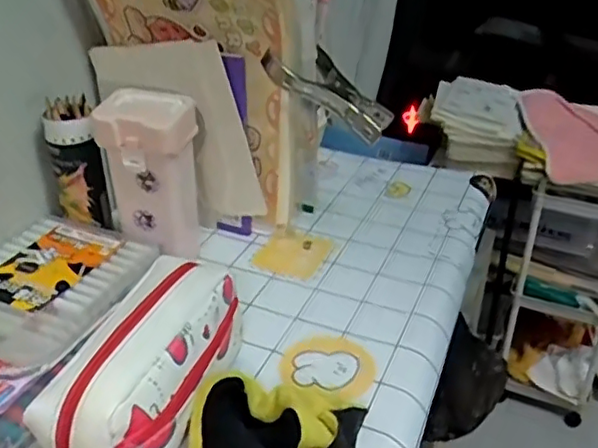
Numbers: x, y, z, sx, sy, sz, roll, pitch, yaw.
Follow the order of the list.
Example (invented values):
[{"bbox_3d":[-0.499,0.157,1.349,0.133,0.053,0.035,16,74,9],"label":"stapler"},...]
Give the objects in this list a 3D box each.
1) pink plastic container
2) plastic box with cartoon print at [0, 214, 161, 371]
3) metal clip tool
[{"bbox_3d":[-0.137,-0.045,0.619,0.080,0.155,0.067,7,35,17],"label":"pink plastic container"},{"bbox_3d":[-0.230,0.051,0.578,0.140,0.025,0.167,12,36,23],"label":"plastic box with cartoon print"},{"bbox_3d":[0.030,-0.134,0.632,0.142,0.045,0.076,26,28,-15],"label":"metal clip tool"}]

